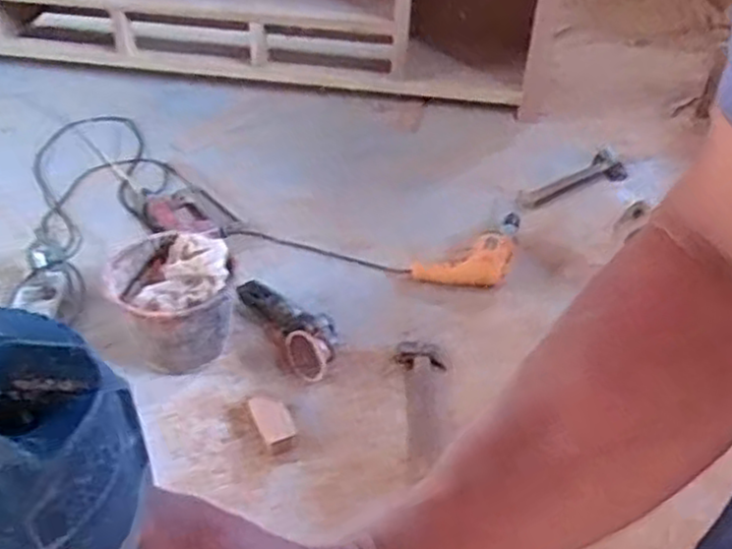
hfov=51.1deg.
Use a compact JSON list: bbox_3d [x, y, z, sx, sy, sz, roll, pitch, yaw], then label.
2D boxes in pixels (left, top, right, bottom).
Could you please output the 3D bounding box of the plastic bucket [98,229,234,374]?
[{"bbox_3d":[-0.341,0.052,1.363,0.206,0.205,0.187,-20,45,-25],"label":"plastic bucket"}]

